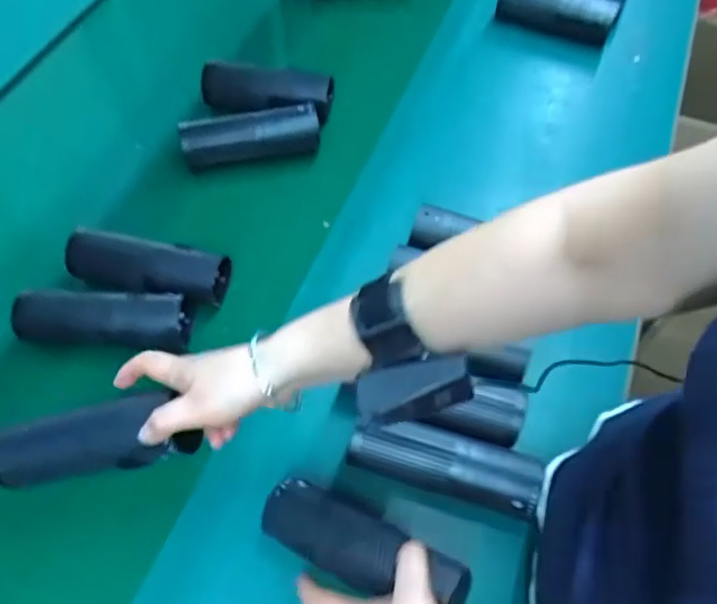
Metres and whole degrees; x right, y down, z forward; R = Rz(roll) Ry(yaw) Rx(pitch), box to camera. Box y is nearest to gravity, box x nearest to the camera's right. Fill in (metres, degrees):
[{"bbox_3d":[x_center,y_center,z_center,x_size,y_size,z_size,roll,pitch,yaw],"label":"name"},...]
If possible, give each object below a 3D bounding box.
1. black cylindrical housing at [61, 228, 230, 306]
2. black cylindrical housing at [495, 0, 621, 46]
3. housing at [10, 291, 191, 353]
[{"bbox_3d":[-0.221,-0.035,0.628,0.171,0.047,0.050,9,60,4],"label":"black cylindrical housing"},{"bbox_3d":[0.286,-0.426,0.872,0.165,0.054,0.064,15,60,8],"label":"black cylindrical housing"},{"bbox_3d":[-0.253,0.018,0.597,0.168,0.041,0.045,2,59,1],"label":"housing"}]

